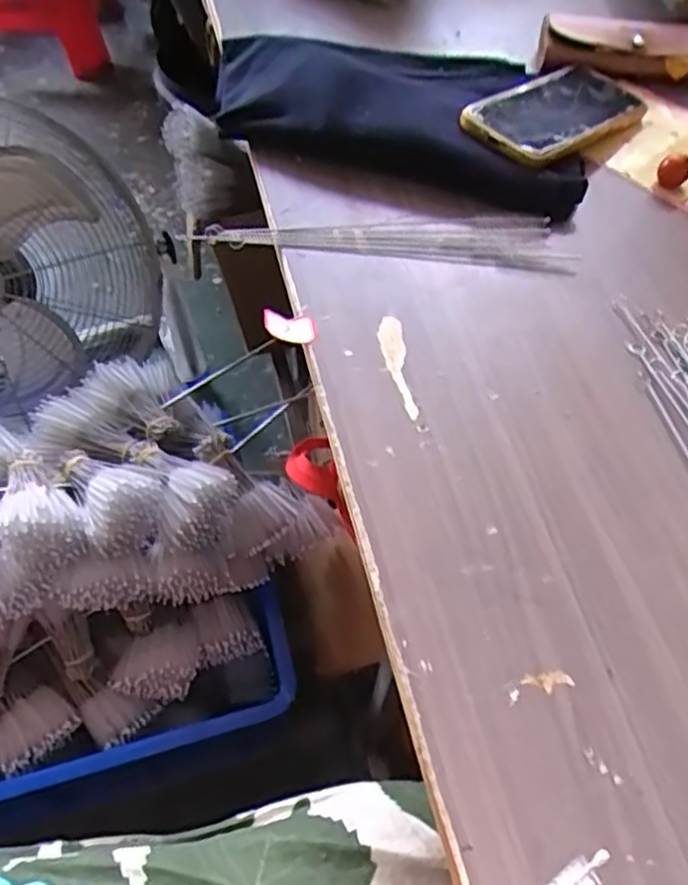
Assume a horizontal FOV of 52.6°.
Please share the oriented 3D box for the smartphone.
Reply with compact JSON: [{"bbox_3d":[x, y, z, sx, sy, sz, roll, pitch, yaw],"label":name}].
[{"bbox_3d":[0.166,-0.253,0.534,0.160,0.010,0.075,-34,68,-29],"label":"smartphone"}]

